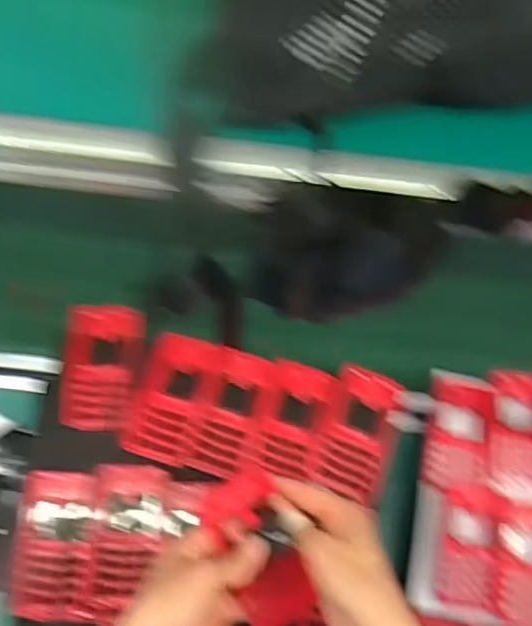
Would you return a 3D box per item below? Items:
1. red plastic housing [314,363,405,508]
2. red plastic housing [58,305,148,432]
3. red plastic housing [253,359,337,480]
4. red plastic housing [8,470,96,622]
[{"bbox_3d":[0.093,0.118,0.608,0.067,0.024,0.123,17,68,5],"label":"red plastic housing"},{"bbox_3d":[-0.164,0.052,0.611,0.076,0.017,0.128,3,68,-1],"label":"red plastic housing"},{"bbox_3d":[0.031,0.106,0.606,0.063,0.017,0.109,13,68,3],"label":"red plastic housing"},{"bbox_3d":[-0.194,0.211,0.561,0.067,0.015,0.125,1,68,-2],"label":"red plastic housing"}]

